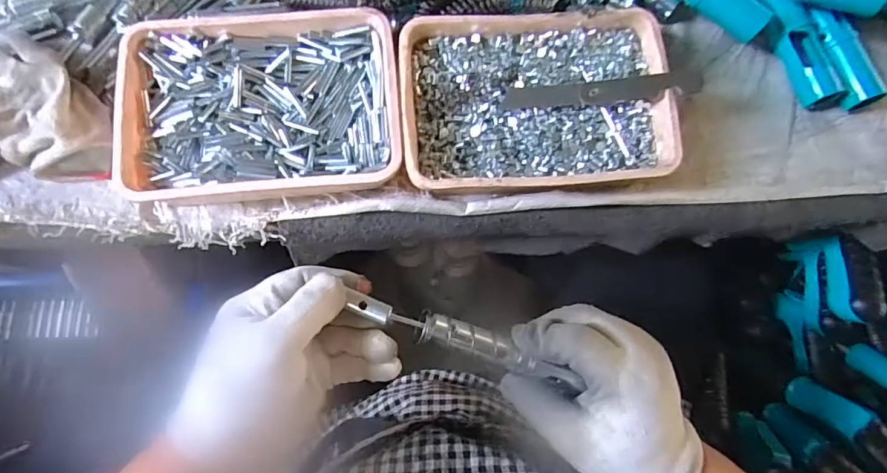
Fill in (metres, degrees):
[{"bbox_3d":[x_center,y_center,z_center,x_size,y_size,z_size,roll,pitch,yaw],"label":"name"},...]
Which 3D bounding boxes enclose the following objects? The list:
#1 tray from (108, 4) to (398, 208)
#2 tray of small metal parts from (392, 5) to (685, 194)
[{"bbox_3d":[-0.135,-0.098,0.364,0.200,0.035,0.140,-5,79,-4],"label":"tray"},{"bbox_3d":[0.072,-0.103,0.373,0.207,0.043,0.140,-4,82,-4],"label":"tray of small metal parts"}]

